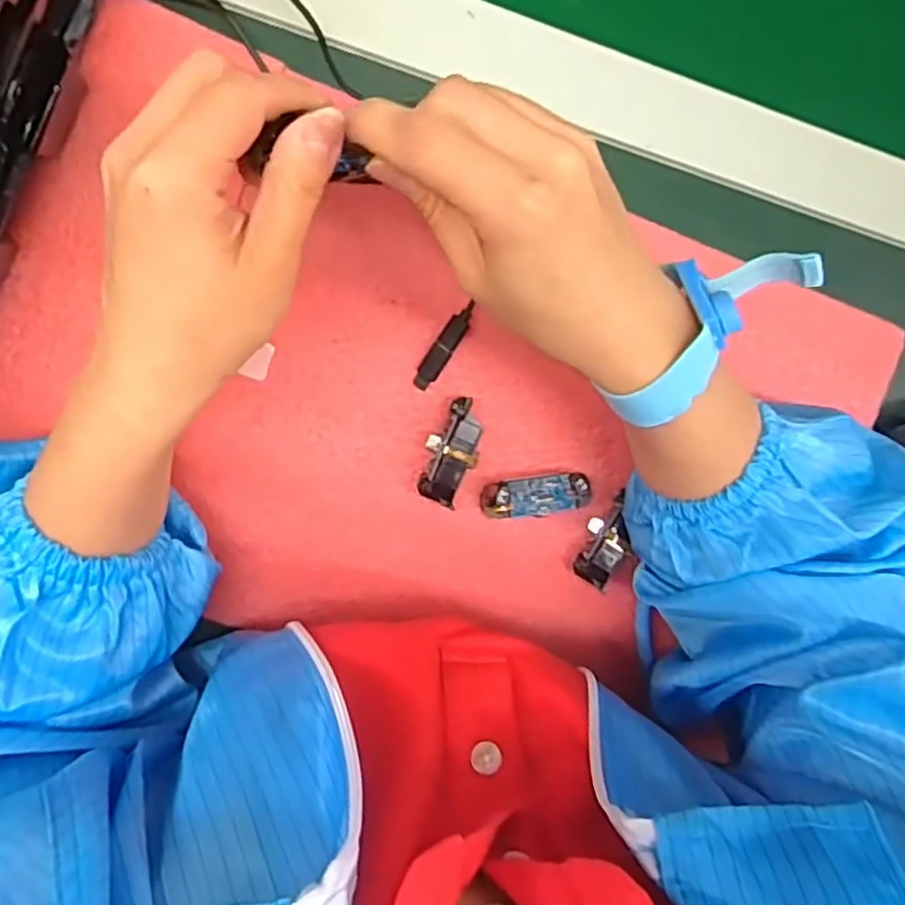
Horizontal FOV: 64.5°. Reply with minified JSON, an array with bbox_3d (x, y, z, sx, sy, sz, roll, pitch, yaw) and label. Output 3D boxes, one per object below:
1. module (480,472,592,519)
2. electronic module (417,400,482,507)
[{"bbox_3d":[0.044,0.022,0.379,0.056,0.022,0.020,-8,99,-7],"label":"module"},{"bbox_3d":[0.000,-0.001,0.369,0.025,0.018,0.054,20,95,-10],"label":"electronic module"}]

